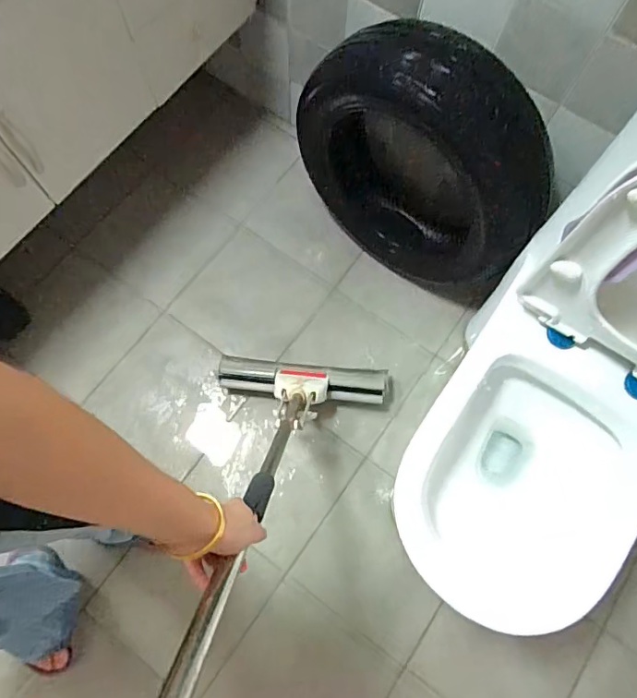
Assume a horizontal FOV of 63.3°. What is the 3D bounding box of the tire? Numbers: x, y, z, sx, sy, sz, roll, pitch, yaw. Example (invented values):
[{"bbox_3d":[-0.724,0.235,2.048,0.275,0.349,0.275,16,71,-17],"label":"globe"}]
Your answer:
[{"bbox_3d":[0.197,-0.377,1.117,0.564,0.497,0.161,38,77,11],"label":"tire"}]

